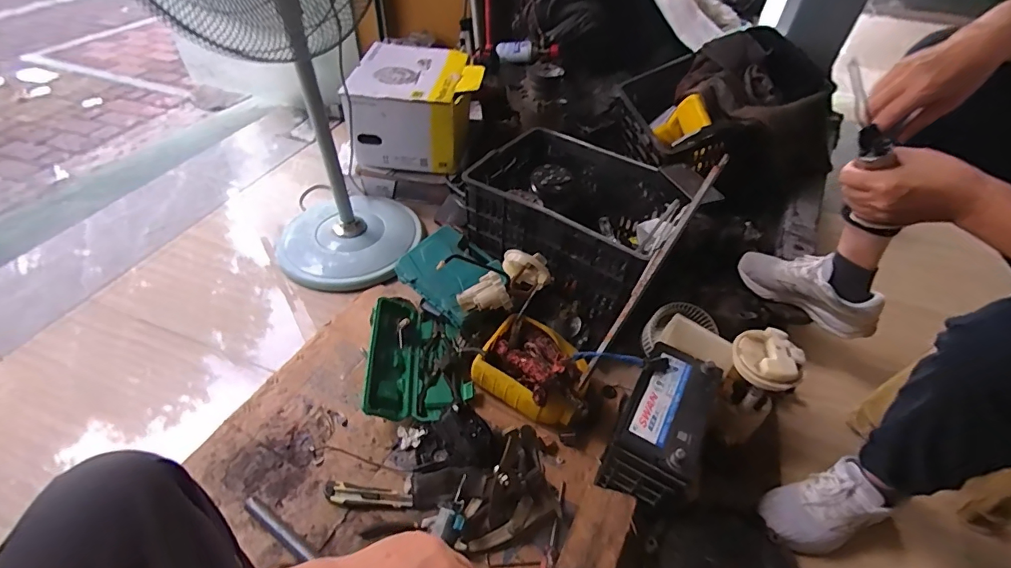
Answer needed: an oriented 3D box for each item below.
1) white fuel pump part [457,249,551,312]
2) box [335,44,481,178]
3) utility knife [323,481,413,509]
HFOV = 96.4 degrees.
[{"bbox_3d":[-0.005,-0.001,1.012,0.197,0.096,0.105,-30,55,-28],"label":"white fuel pump part"},{"bbox_3d":[-0.256,-0.544,1.386,0.354,0.220,0.378,4,47,1],"label":"box"},{"bbox_3d":[-0.247,0.378,0.809,0.162,0.022,0.036,5,47,1],"label":"utility knife"}]

